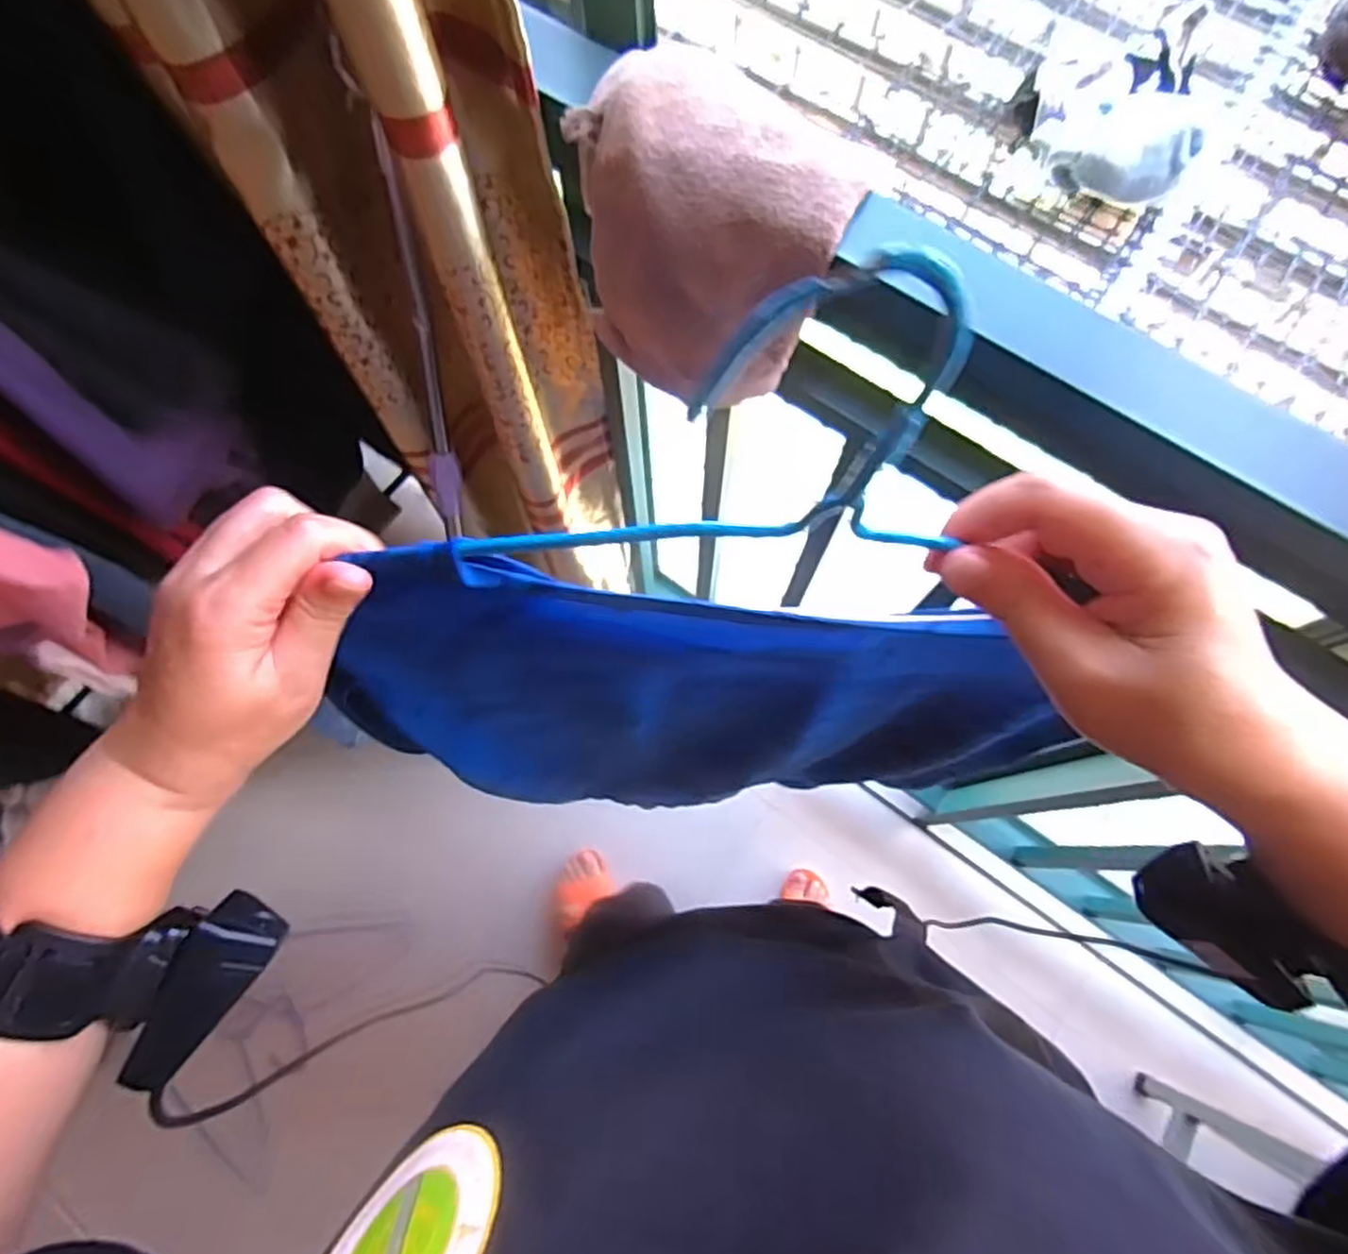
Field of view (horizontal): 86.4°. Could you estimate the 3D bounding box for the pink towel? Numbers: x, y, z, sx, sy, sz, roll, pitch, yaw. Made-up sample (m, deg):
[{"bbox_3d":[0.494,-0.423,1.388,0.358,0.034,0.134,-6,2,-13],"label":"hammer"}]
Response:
[{"bbox_3d":[0.018,-0.241,0.452,0.173,0.138,0.125,26,74,8],"label":"pink towel"}]

